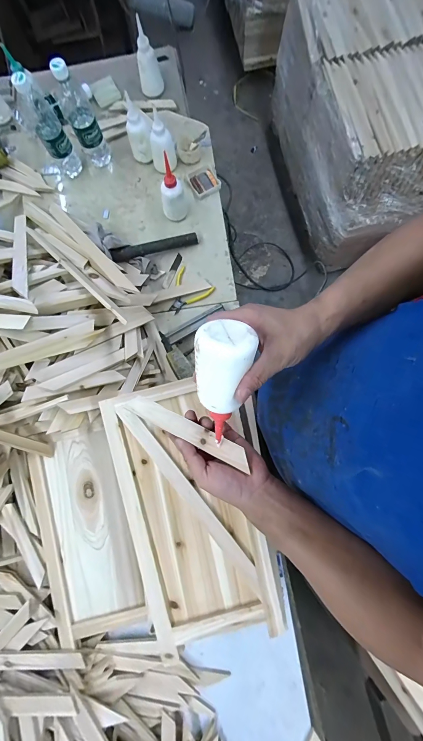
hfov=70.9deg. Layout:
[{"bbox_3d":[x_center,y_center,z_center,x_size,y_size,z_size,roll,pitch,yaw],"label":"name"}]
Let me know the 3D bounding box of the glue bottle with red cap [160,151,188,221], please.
[{"bbox_3d":[-0.097,-0.447,0.737,0.065,0.146,0.073,-13,80,-1],"label":"glue bottle with red cap"}]

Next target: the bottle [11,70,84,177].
[{"bbox_3d":[-0.391,-0.581,0.718,0.063,0.216,0.063,-33,81,-5],"label":"bottle"}]

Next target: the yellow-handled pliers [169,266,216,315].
[{"bbox_3d":[-0.067,-0.198,0.758,0.104,0.016,0.115,37,83,7],"label":"yellow-handled pliers"}]

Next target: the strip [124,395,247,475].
[{"bbox_3d":[-0.035,0.082,0.411,0.182,0.011,0.027,25,81,11],"label":"strip"}]

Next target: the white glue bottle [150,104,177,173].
[{"bbox_3d":[-0.127,-0.580,0.762,0.064,0.141,0.055,-8,80,0],"label":"white glue bottle"}]

